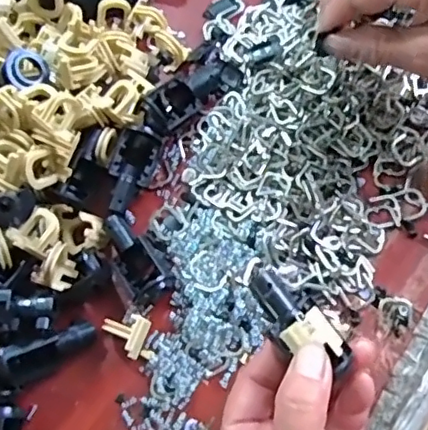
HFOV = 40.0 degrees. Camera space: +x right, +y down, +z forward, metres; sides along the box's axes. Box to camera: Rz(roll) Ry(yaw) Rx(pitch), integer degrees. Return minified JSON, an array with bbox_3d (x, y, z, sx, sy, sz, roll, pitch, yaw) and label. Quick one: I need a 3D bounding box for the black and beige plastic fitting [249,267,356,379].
[{"bbox_3d":[0.035,0.045,0.248,0.052,0.014,0.022,42,77,17],"label":"black and beige plastic fitting"}]

